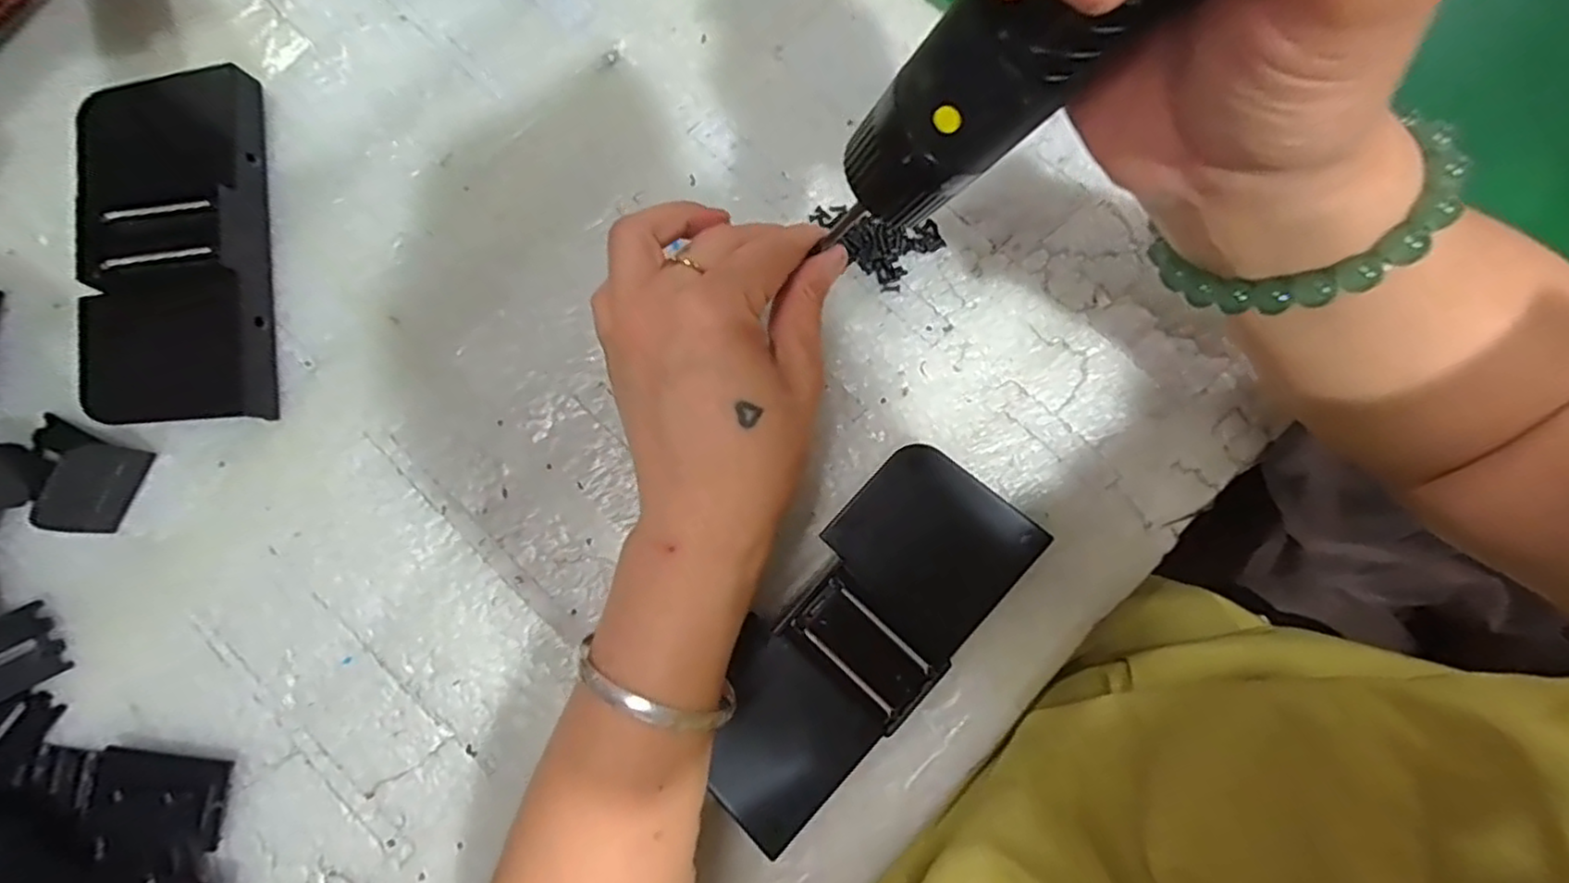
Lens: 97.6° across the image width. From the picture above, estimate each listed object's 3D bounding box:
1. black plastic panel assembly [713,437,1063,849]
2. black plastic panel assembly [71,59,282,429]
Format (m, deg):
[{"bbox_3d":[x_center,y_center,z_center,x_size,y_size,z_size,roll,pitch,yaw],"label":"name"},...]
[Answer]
[{"bbox_3d":[0.028,0.078,0.280,0.068,0.023,0.159,42,86,6],"label":"black plastic panel assembly"},{"bbox_3d":[-0.274,-0.088,0.308,0.070,0.031,0.157,-7,82,1],"label":"black plastic panel assembly"}]

